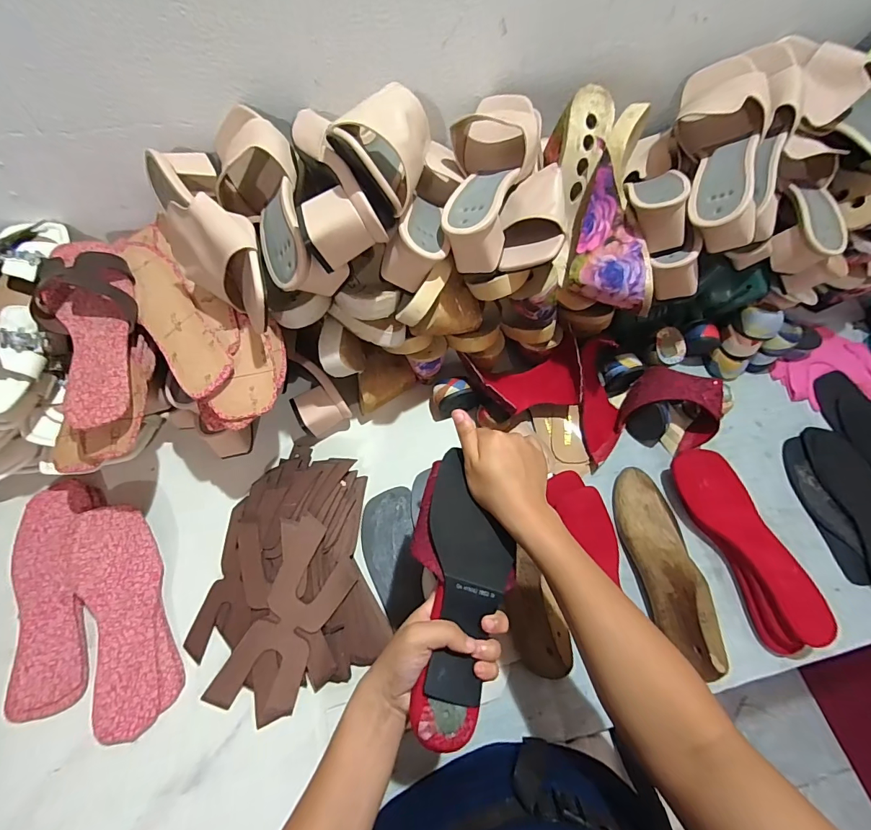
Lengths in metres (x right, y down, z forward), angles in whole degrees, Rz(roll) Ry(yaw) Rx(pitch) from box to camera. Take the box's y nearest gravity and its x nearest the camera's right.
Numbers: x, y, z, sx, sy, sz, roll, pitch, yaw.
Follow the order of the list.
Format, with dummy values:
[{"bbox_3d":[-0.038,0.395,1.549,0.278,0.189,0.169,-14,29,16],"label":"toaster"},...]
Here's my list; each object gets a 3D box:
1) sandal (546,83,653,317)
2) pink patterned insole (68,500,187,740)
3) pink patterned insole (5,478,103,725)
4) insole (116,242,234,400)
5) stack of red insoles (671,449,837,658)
[{"bbox_3d":[0.197,-0.245,0.500,0.111,0.095,0.264,-6,84,-6],"label":"sandal"},{"bbox_3d":[-0.345,0.216,0.467,0.084,0.022,0.240,-25,67,-14],"label":"pink patterned insole"},{"bbox_3d":[-0.437,0.196,0.476,0.084,0.014,0.251,-13,65,-9],"label":"pink patterned insole"},{"bbox_3d":[-0.290,-0.117,0.451,0.055,0.011,0.233,-32,69,-16],"label":"insole"},{"bbox_3d":[0.382,0.156,0.517,0.084,0.046,0.240,-13,65,-9],"label":"stack of red insoles"}]

